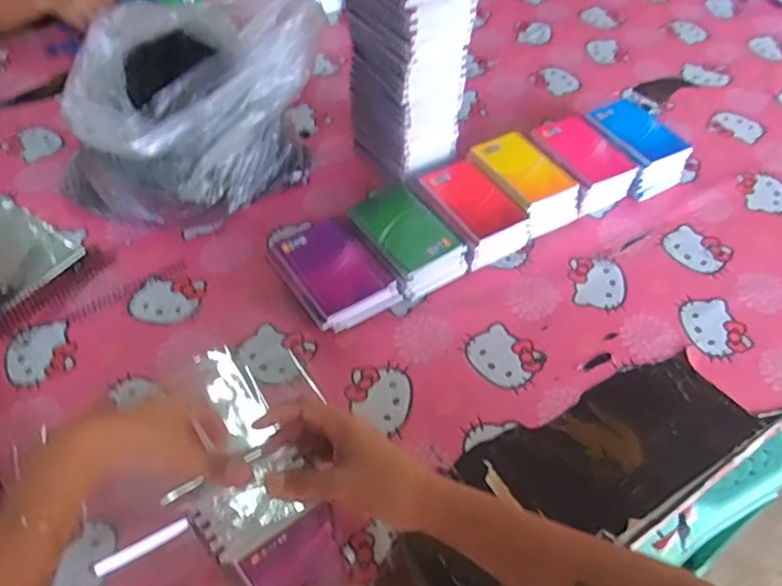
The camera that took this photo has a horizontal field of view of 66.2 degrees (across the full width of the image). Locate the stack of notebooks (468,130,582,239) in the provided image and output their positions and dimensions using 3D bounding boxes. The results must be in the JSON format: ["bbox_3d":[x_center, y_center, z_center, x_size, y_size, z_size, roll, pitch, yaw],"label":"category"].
[{"bbox_3d":[0.179,-0.146,0.820,0.095,0.064,0.143,-24,55,-19],"label":"stack of notebooks"}]

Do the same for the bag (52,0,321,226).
[{"bbox_3d":[-0.252,-0.231,0.769,0.248,0.232,0.267,18,53,11],"label":"bag"}]

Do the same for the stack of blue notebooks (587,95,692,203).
[{"bbox_3d":[0.353,-0.212,0.877,0.099,0.063,0.146,-21,54,-17],"label":"stack of blue notebooks"}]

